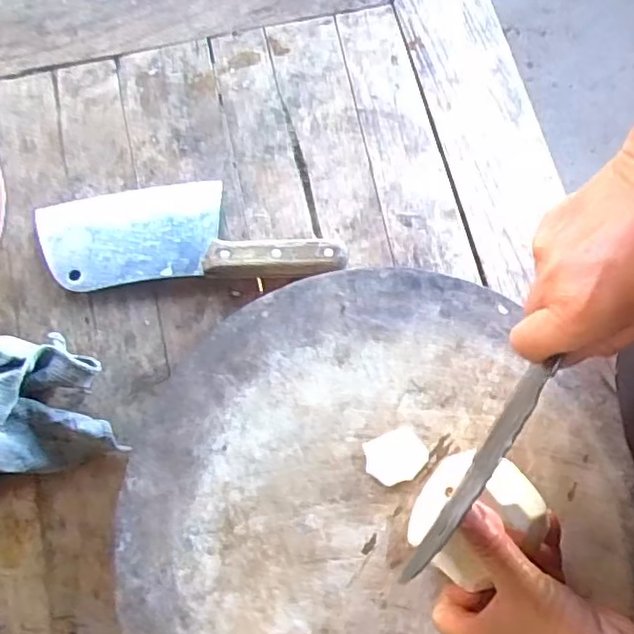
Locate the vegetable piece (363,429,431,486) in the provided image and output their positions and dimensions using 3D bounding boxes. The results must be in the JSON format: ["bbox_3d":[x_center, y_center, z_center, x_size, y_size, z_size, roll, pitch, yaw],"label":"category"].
[{"bbox_3d":[0.051,0.090,0.404,0.040,0.004,0.031,-16,74,-7],"label":"vegetable piece"}]

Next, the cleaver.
[{"bbox_3d":[-0.097,-0.067,0.470,0.223,0.026,0.084,-3,76,-2],"label":"cleaver"}]

